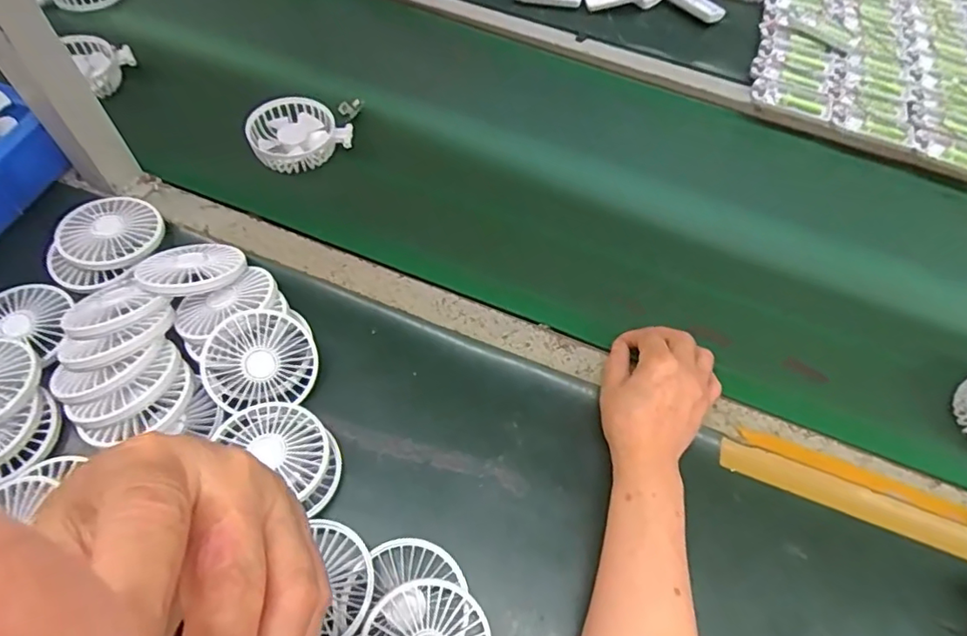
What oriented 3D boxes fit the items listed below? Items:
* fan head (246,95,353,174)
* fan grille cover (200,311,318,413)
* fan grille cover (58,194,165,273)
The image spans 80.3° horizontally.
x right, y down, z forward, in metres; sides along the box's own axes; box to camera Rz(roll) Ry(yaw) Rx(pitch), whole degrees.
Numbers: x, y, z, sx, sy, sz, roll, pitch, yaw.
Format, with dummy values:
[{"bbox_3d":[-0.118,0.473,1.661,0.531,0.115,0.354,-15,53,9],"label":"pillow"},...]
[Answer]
[{"bbox_3d":[-0.202,-0.203,0.627,0.100,0.031,0.075,-19,63,-14],"label":"fan head"},{"bbox_3d":[-0.185,0.034,0.473,0.086,0.021,0.078,-4,84,-19],"label":"fan grille cover"},{"bbox_3d":[-0.354,-0.085,0.546,0.083,0.012,0.092,-12,57,-22],"label":"fan grille cover"}]

